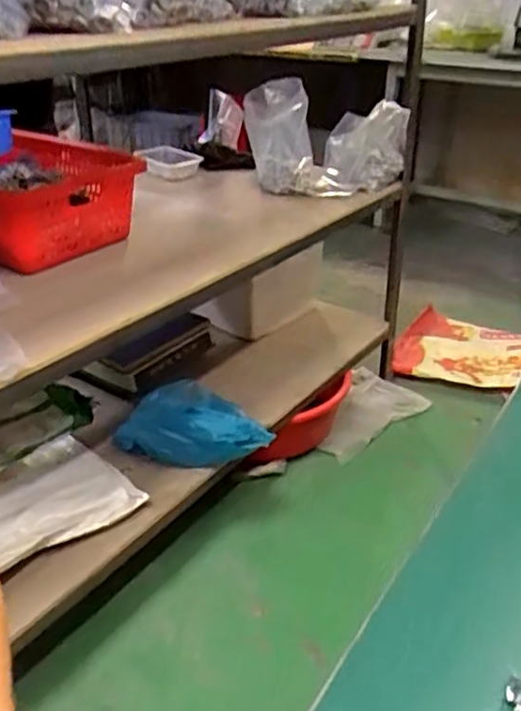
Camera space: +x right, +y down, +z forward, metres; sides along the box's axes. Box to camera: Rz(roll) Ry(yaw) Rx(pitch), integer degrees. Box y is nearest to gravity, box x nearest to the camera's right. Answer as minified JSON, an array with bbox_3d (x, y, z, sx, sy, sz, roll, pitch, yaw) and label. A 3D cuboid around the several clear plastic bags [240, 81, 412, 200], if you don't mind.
[{"bbox_3d":[0.138,-0.485,1.525,0.376,0.213,0.173,7,30,13],"label":"several clear plastic bags"}]

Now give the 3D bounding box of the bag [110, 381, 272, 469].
[{"bbox_3d":[-0.123,0.141,1.318,0.285,0.100,0.161,14,32,24],"label":"bag"}]

